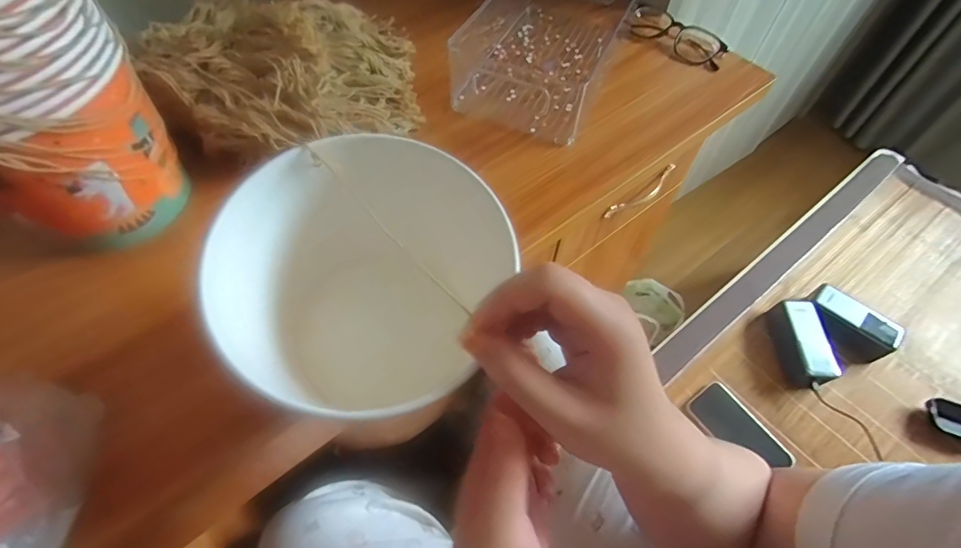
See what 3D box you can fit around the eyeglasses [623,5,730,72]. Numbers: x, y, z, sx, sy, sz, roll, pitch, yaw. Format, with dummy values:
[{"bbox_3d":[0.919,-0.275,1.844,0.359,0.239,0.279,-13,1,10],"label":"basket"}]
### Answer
[{"bbox_3d":[0.258,-0.313,0.585,0.138,0.023,0.052,40,65,22],"label":"eyeglasses"}]

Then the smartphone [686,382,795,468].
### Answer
[{"bbox_3d":[0.382,0.229,0.659,0.071,0.015,0.139,-30,62,-19],"label":"smartphone"}]

